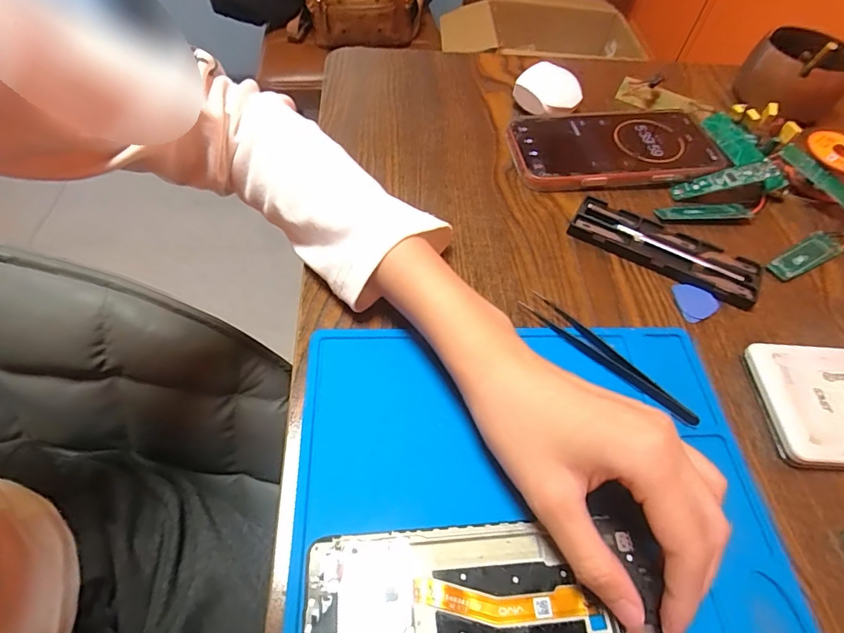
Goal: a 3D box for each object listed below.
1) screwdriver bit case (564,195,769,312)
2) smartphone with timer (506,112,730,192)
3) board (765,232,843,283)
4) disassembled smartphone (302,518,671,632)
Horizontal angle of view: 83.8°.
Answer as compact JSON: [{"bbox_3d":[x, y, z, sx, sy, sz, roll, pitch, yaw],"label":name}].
[{"bbox_3d":[0.168,-0.047,0.328,0.125,0.009,0.040,28,58,14],"label":"screwdriver bit case"},{"bbox_3d":[0.155,-0.138,0.385,0.164,0.016,0.084,-4,56,-8],"label":"smartphone with timer"},{"bbox_3d":[0.277,-0.043,0.338,0.072,0.004,0.021,-27,62,-21],"label":"board"},{"bbox_3d":[0.026,0.126,0.195,0.146,0.007,0.072,2,56,-4],"label":"disassembled smartphone"}]

